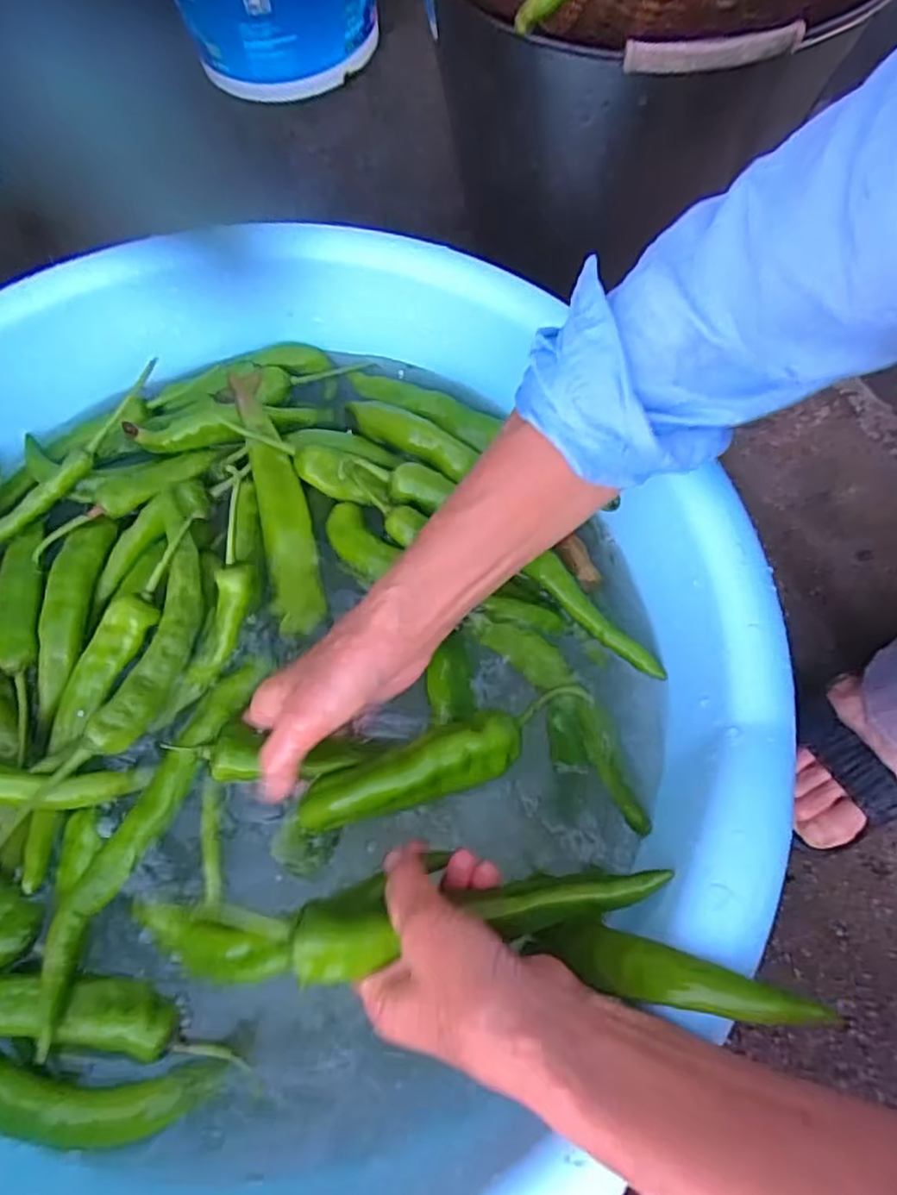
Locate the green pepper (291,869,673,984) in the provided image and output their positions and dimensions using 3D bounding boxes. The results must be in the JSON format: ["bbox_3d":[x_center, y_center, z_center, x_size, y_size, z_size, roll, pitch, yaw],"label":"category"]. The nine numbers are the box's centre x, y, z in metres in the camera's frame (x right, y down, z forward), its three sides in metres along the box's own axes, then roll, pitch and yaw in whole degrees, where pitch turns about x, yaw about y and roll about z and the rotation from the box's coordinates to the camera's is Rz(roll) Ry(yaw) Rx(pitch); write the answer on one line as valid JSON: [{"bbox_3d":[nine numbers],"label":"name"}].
[{"bbox_3d":[0.015,0.148,0.312,0.171,0.023,0.032,-7,65,-6],"label":"green pepper"}]

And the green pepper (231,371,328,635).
[{"bbox_3d":[-0.112,-0.066,0.434,0.032,0.020,0.181,-15,79,-4],"label":"green pepper"}]

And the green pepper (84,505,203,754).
[{"bbox_3d":[-0.173,0.018,0.403,0.037,0.025,0.150,7,66,6],"label":"green pepper"}]

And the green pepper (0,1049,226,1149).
[{"bbox_3d":[-0.184,0.245,0.327,0.134,0.021,0.040,4,65,5],"label":"green pepper"}]

